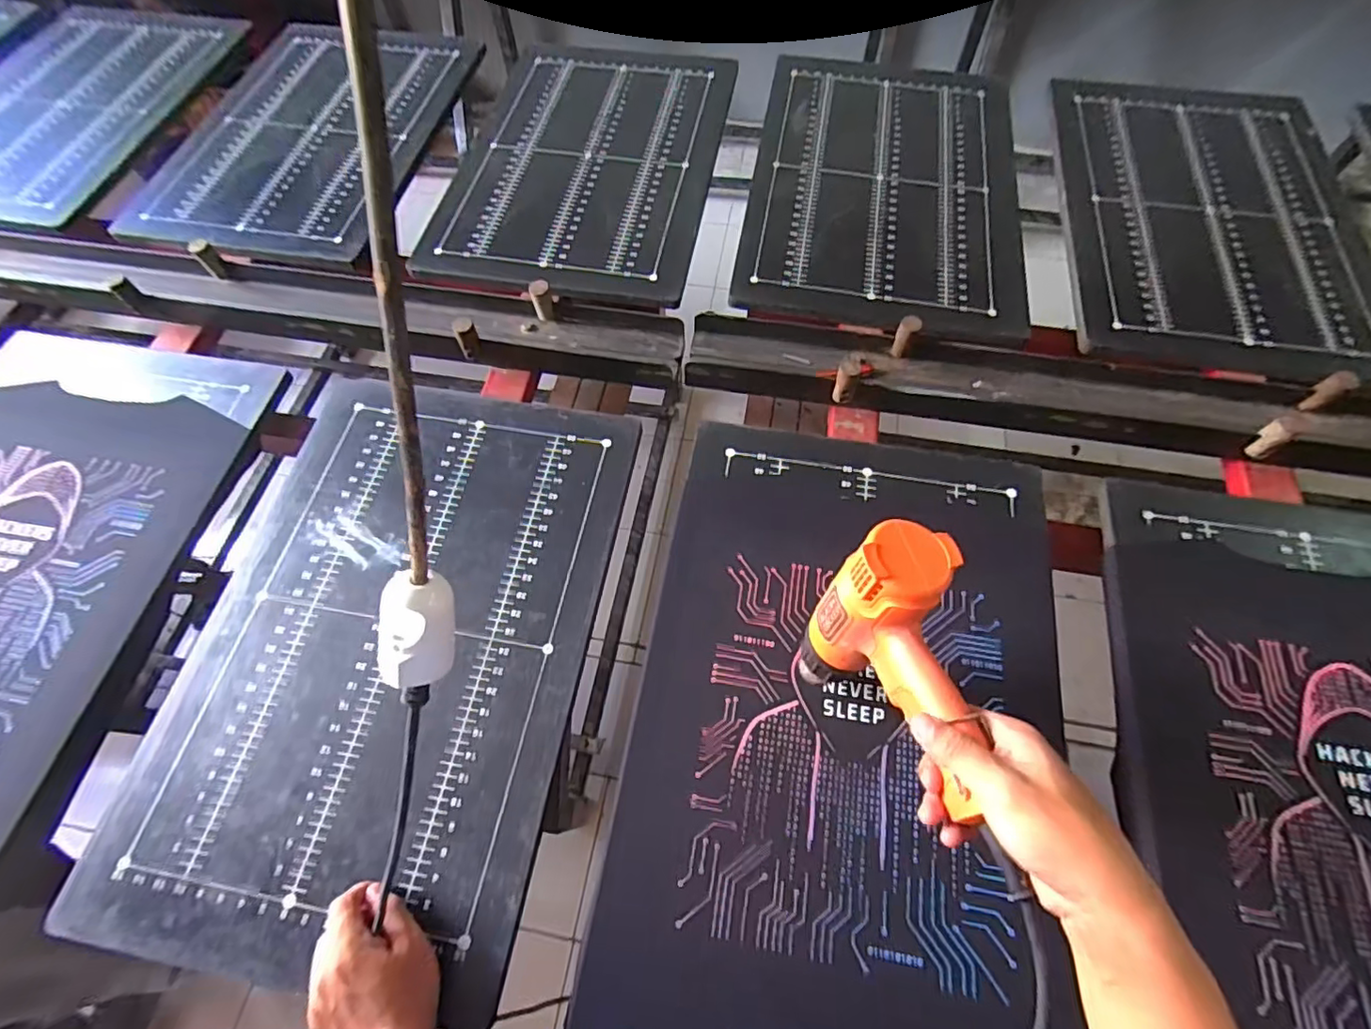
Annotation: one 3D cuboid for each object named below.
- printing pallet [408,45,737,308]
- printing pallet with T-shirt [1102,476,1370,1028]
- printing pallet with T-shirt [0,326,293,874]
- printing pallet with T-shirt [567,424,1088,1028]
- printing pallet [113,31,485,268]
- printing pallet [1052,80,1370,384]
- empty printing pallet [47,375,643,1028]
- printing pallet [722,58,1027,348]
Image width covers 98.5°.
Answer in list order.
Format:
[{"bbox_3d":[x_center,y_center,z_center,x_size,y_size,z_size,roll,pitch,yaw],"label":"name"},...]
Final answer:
[{"bbox_3d":[-0.157,-0.582,0.958,0.397,0.014,0.604,7,63,5],"label":"printing pallet"},{"bbox_3d":[0.628,0.251,0.533,0.421,0.029,0.596,9,64,6],"label":"printing pallet with T-shirt"},{"bbox_3d":[-0.778,0.054,0.658,0.435,0.049,0.605,9,67,6],"label":"printing pallet with T-shirt"},{"bbox_3d":[0.156,0.167,0.574,0.393,0.018,0.575,9,64,6],"label":"printing pallet with T-shirt"},{"bbox_3d":[-0.630,-0.645,0.991,0.405,0.020,0.579,8,63,5],"label":"printing pallet"},{"bbox_3d":[0.772,-0.464,0.878,0.400,0.020,0.610,9,64,6],"label":"printing pallet"},{"bbox_3d":[-0.301,0.116,0.607,0.403,0.018,0.587,8,63,5],"label":"empty printing pallet"},{"bbox_3d":[0.312,-0.524,0.916,0.396,0.017,0.637,9,64,6],"label":"printing pallet"}]

